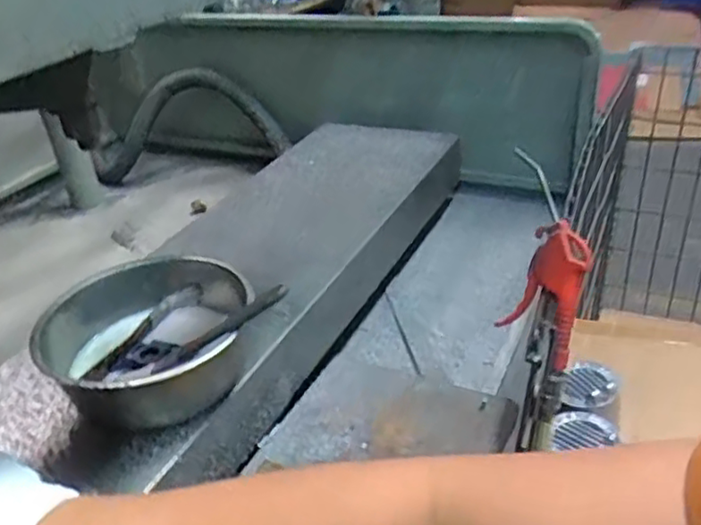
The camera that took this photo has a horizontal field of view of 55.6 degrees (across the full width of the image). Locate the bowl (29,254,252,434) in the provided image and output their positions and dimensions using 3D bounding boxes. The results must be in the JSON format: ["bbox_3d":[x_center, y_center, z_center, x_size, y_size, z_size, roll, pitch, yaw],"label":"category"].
[{"bbox_3d":[-0.183,0.071,0.618,0.181,0.080,0.181,-20,36,-22],"label":"bowl"}]

